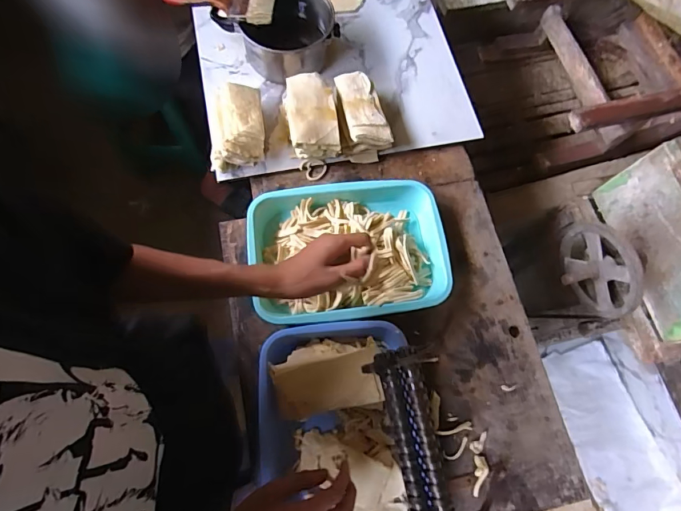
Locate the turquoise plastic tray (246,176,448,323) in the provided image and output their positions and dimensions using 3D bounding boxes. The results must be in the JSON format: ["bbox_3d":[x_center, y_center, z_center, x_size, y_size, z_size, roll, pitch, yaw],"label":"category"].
[{"bbox_3d":[0.013,-0.005,0.694,0.319,0.072,0.222,-7,73,-4],"label":"turquoise plastic tray"}]

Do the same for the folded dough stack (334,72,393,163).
[{"bbox_3d":[0.036,-0.246,0.742,0.085,0.066,0.145,-8,73,-5],"label":"folded dough stack"}]

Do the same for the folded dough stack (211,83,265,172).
[{"bbox_3d":[-0.171,-0.220,0.709,0.090,0.064,0.139,0,72,-2],"label":"folded dough stack"}]

